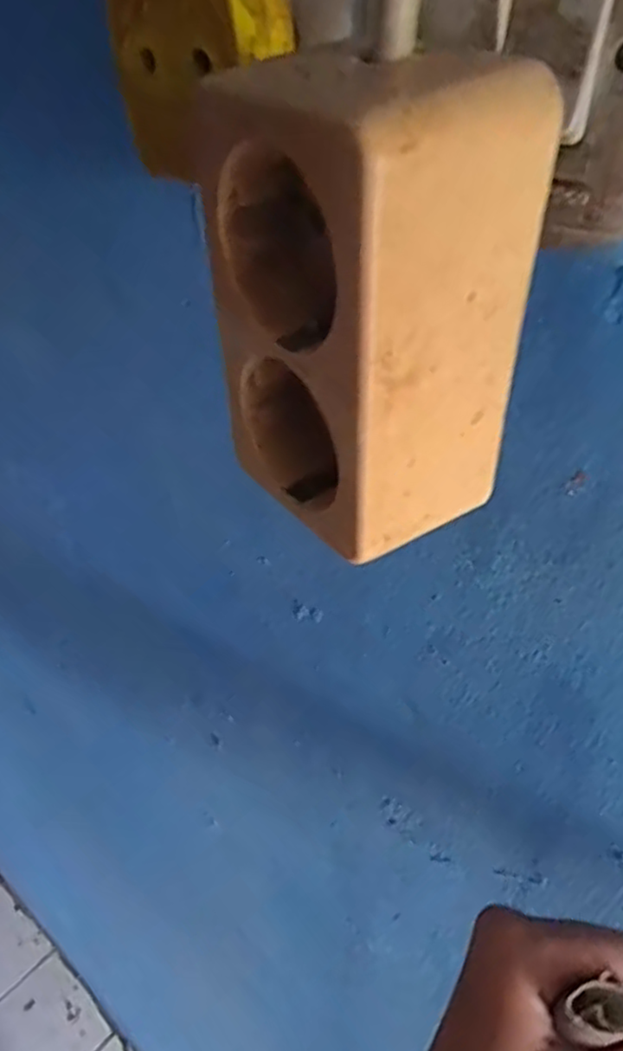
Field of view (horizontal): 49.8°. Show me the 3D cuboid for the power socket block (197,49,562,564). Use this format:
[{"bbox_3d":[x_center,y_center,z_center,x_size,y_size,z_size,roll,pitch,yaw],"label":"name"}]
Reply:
[{"bbox_3d":[0.011,-0.044,0.146,0.052,0.091,0.057,-21,42,-30],"label":"power socket block"}]

